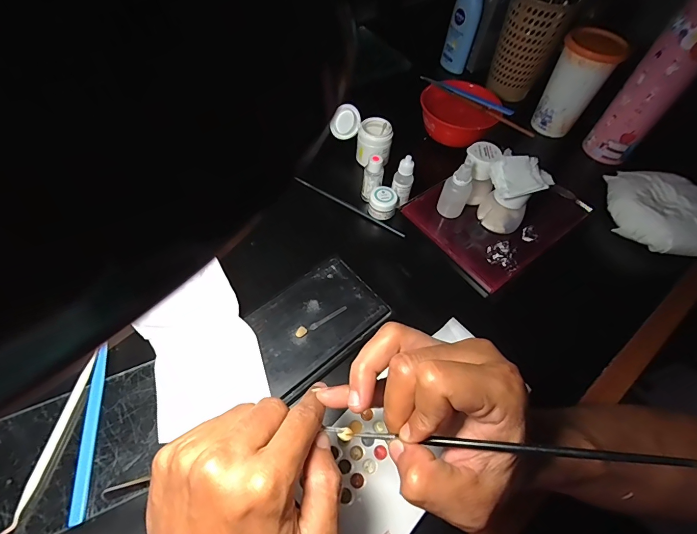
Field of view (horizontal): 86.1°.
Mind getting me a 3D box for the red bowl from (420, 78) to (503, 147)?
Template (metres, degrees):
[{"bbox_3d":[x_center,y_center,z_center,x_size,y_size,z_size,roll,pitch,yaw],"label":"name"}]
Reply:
[{"bbox_3d":[0.151,-0.211,0.520,0.106,0.053,0.088,22,58,9],"label":"red bowl"}]

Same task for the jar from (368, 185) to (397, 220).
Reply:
[{"bbox_3d":[0.041,-0.078,0.446,0.032,0.024,0.031,3,57,-4],"label":"jar"}]

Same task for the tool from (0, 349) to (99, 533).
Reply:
[{"bbox_3d":[-0.231,0.131,0.296,0.007,0.005,0.132,6,57,-2],"label":"tool"}]

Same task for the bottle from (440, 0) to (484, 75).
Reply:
[{"bbox_3d":[0.184,-0.387,0.596,0.045,0.134,0.027,19,57,7],"label":"bottle"}]

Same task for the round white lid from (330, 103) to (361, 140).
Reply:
[{"bbox_3d":[-0.004,-0.191,0.490,0.045,0.004,0.043,3,96,34],"label":"round white lid"}]

